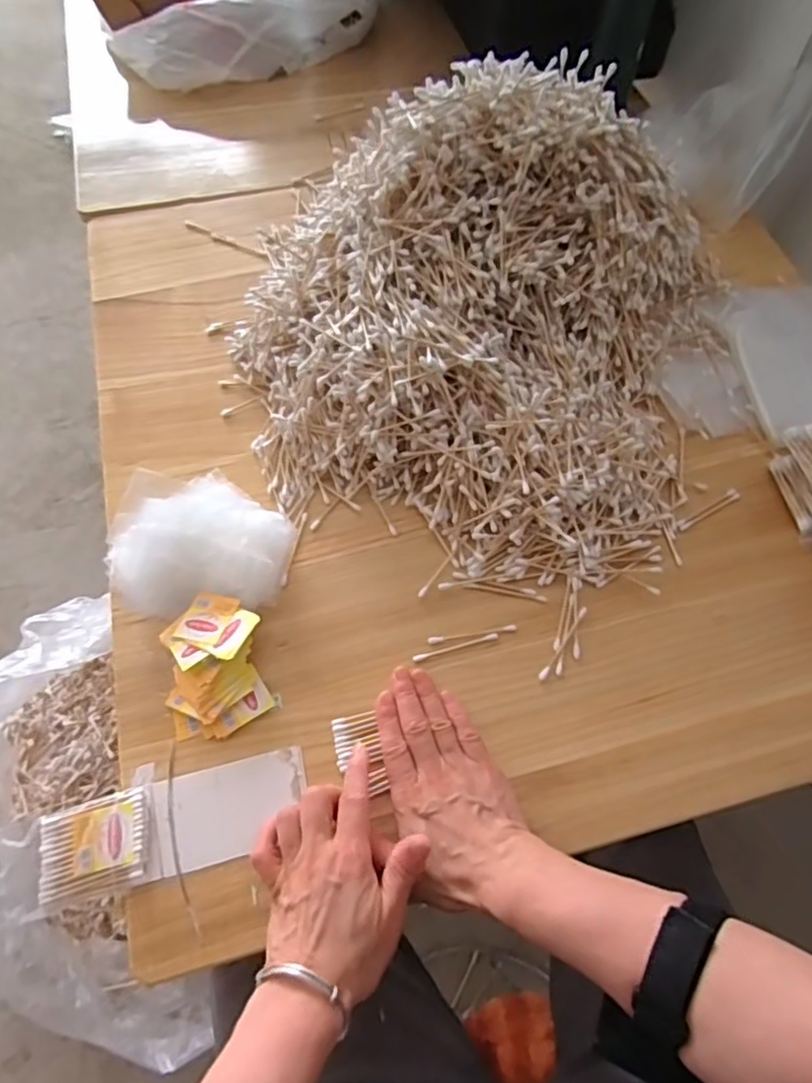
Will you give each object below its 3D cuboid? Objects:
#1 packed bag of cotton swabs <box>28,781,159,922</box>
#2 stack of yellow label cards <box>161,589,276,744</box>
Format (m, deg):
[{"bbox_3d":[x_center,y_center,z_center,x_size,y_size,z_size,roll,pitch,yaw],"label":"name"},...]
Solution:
[{"bbox_3d":[-0.206,0.203,0.420,0.074,0.014,0.058,-13,63,-9],"label":"packed bag of cotton swabs"},{"bbox_3d":[-0.142,0.088,0.465,0.070,0.023,0.101,-9,63,-6],"label":"stack of yellow label cards"}]

